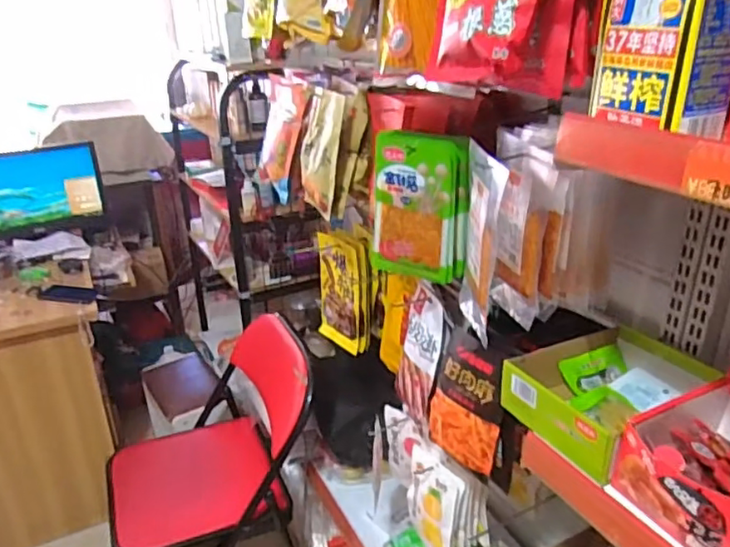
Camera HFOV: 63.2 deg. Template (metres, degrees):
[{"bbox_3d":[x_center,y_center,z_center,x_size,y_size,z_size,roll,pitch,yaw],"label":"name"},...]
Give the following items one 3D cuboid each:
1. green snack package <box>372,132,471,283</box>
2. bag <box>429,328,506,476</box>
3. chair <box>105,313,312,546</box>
[{"bbox_3d":[0.073,-0.090,0.821,0.143,0.199,0.026,13,29,30],"label":"green snack package"},{"bbox_3d":[0.146,0.181,0.850,0.039,0.185,0.139,-1,10,-43],"label":"bag"},{"bbox_3d":[-0.372,0.490,1.449,0.471,0.642,0.481,-10,26,-17],"label":"chair"}]

